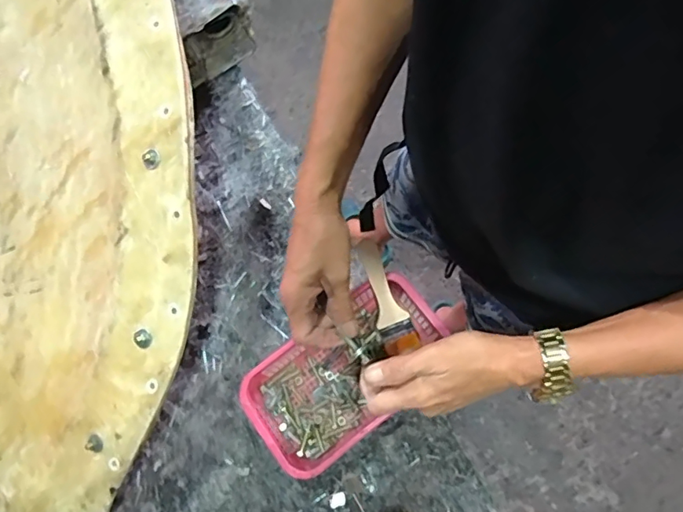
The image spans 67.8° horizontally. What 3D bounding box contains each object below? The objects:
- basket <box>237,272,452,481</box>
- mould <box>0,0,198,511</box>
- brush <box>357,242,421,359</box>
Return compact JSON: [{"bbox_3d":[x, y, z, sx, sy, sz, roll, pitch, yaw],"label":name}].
[{"bbox_3d":[0.006,0.133,0.586,0.231,0.060,0.131,-36,75,-10],"label":"basket"},{"bbox_3d":[-0.417,-0.285,0.567,0.444,0.031,1.141,-31,79,19],"label":"mould"},{"bbox_3d":[0.049,0.046,0.588,0.039,0.013,0.133,-22,92,-6],"label":"brush"}]

